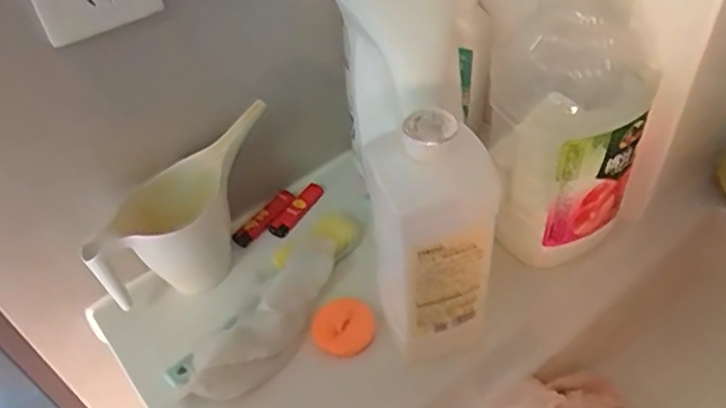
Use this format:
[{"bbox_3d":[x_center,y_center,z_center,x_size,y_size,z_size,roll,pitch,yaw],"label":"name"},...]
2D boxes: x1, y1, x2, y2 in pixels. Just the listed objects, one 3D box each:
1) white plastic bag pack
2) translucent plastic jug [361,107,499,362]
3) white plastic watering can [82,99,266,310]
[{"bbox_3d":[-0.077,0.086,0.562,0.076,0.060,0.216,32,58,30],"label":"white plastic bag pack"},{"bbox_3d":[0.050,0.040,0.475,0.091,0.228,0.058,-2,47,4],"label":"translucent plastic jug"},{"bbox_3d":[-0.158,0.014,0.577,0.181,0.135,0.065,-30,52,-20],"label":"white plastic watering can"}]

